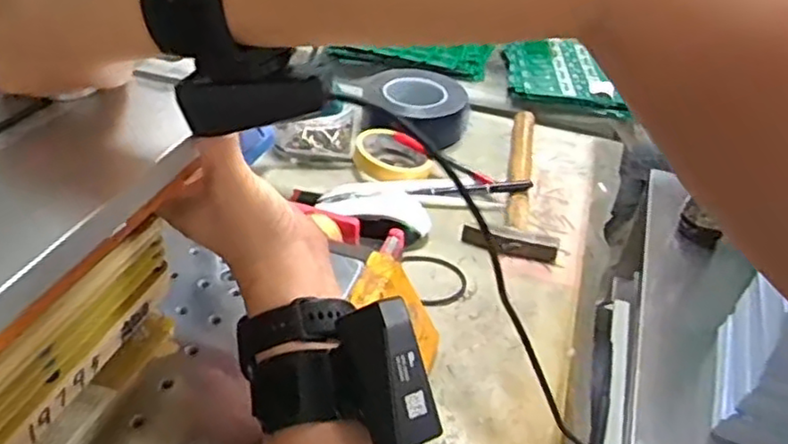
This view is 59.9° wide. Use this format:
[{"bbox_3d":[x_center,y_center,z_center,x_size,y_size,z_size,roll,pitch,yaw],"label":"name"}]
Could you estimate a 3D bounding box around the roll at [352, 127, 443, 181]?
[{"bbox_3d":[-0.008,-0.084,0.810,0.100,0.026,0.099,5,36,-3],"label":"roll"}]

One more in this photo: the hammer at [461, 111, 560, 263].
[{"bbox_3d":[0.150,-0.050,0.790,0.094,0.029,0.275,13,36,9],"label":"hammer"}]

